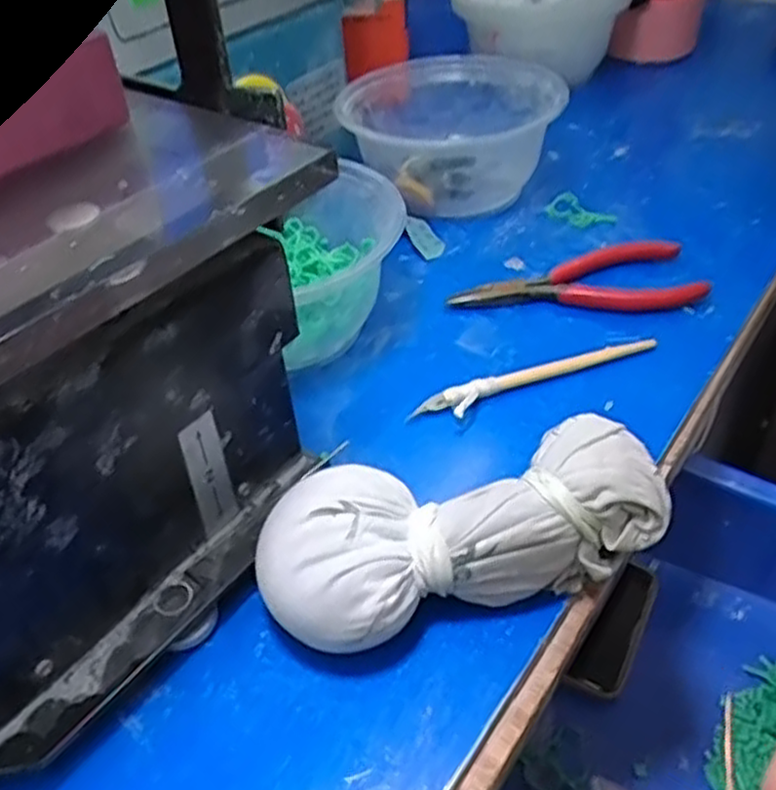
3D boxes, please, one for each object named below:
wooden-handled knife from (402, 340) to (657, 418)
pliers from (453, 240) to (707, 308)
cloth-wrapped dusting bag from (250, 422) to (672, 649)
[{"bbox_3d":[0.067,-0.009,0.345,0.116,0.009,0.015,-18,44,-16],"label":"wooden-handled knife"},{"bbox_3d":[0.098,-0.053,0.388,0.123,0.016,0.046,-12,43,-10],"label":"pliers"},{"bbox_3d":[0.026,0.044,0.265,0.139,0.043,0.060,-14,44,-12],"label":"cloth-wrapped dusting bag"}]

